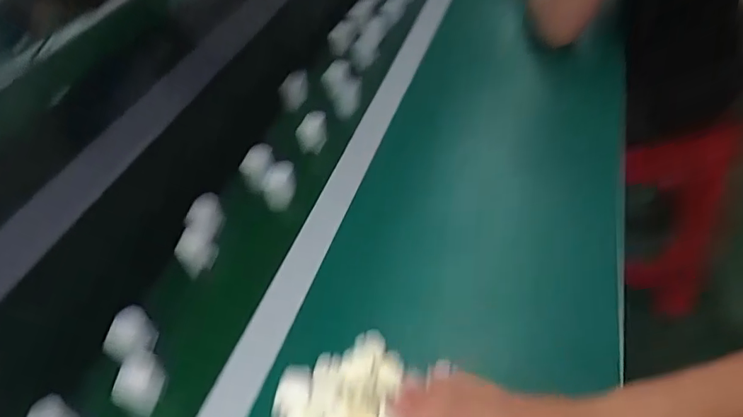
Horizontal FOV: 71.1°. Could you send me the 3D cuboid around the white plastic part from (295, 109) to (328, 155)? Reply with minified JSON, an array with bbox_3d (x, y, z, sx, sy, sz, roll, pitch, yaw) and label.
[{"bbox_3d":[-0.081,-0.101,0.707,0.042,0.054,0.026,-10,43,-4],"label":"white plastic part"}]

